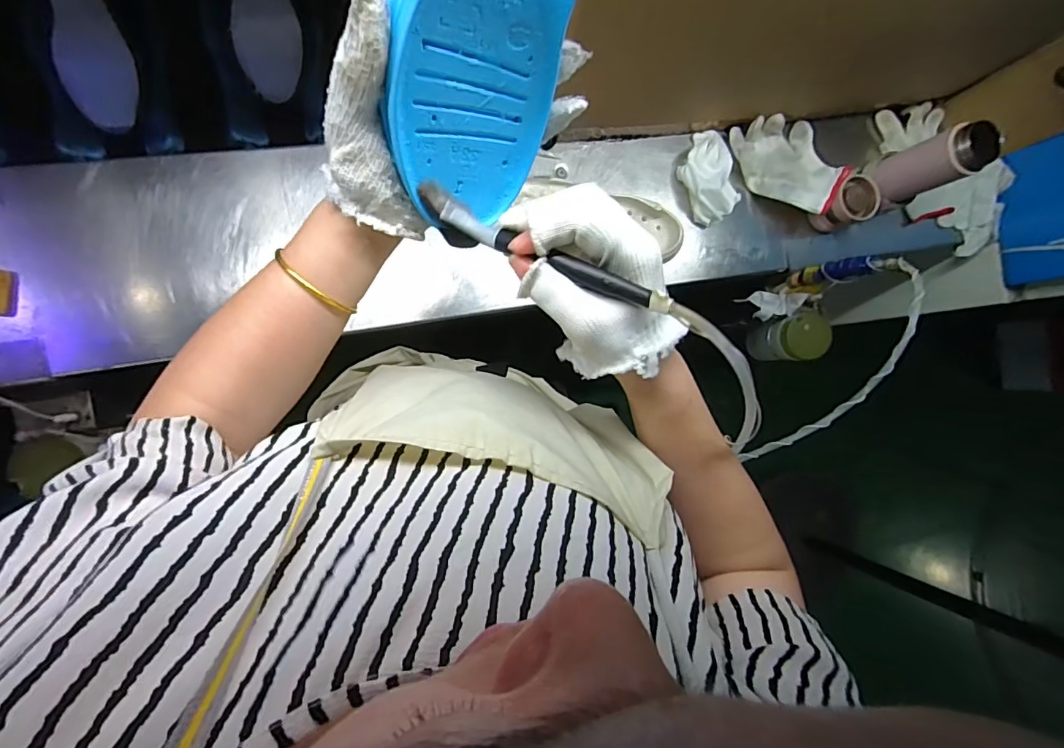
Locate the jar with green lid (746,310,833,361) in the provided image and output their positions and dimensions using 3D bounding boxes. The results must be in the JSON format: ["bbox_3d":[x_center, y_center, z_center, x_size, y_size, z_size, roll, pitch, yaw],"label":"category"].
[{"bbox_3d":[0.439,-0.060,0.862,0.069,0.139,0.082,-12,86,-9],"label":"jar with green lid"}]

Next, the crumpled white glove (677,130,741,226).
[{"bbox_3d":[0.253,-0.284,0.723,0.080,0.050,0.125,-23,88,-10],"label":"crumpled white glove"}]

